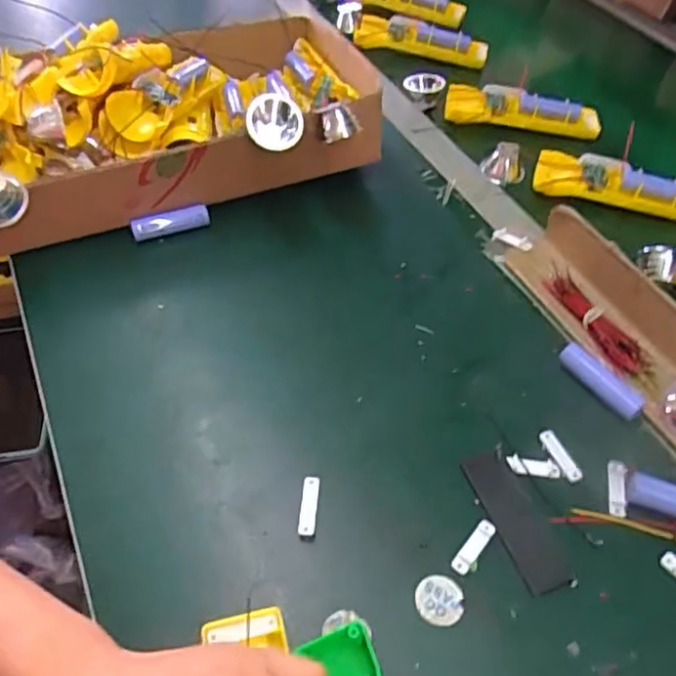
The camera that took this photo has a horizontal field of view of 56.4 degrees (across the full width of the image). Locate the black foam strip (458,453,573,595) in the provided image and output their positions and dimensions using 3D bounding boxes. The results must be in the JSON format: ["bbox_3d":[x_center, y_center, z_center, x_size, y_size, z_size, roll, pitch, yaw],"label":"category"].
[{"bbox_3d":[0.110,0.112,0.391,0.029,0.004,0.089,-16,52,-15],"label":"black foam strip"}]

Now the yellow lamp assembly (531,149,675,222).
[{"bbox_3d":[0.273,-0.143,0.603,0.163,0.031,0.046,13,50,9],"label":"yellow lamp assembly"}]

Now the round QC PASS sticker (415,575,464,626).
[{"bbox_3d":[0.058,0.150,0.360,0.026,0.004,0.027,7,49,4],"label":"round QC PASS sticker"}]

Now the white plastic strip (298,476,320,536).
[{"bbox_3d":[-0.018,0.103,0.389,0.011,0.006,0.036,5,49,2],"label":"white plastic strip"}]

